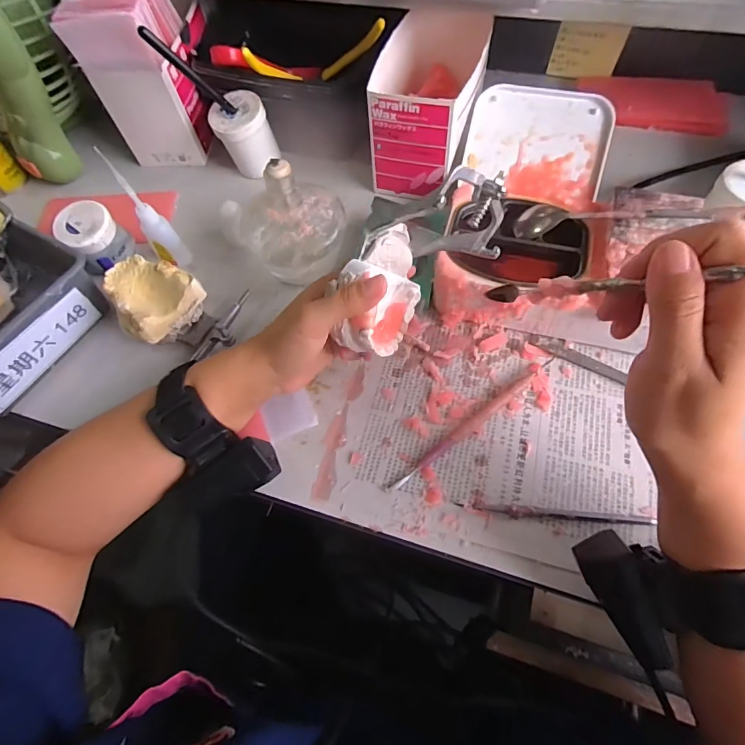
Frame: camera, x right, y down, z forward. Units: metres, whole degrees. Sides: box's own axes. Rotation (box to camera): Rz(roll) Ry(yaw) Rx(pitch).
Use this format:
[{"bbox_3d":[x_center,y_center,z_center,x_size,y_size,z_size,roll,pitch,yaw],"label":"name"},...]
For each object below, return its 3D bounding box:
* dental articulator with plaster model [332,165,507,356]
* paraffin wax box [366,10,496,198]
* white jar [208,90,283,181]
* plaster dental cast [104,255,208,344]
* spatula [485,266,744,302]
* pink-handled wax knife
[{"bbox_3d":[0.026,-0.082,0.283,0.129,0.099,0.062,-35,68,-14],"label":"dental articulator with plaster model"},{"bbox_3d":[0.058,-0.273,0.432,0.094,0.095,0.157,10,65,9],"label":"paraffin wax box"},{"bbox_3d":[-0.136,-0.253,0.455,0.057,0.062,0.053,-2,63,4],"label":"white jar"},{"bbox_3d":[-0.190,-0.064,0.361,0.065,0.033,0.065,32,70,19],"label":"plaster dental cast"},{"bbox_3d":[0.125,-0.045,0.209,0.009,0.188,0.012,-44,113,-17],"label":"spatula"},{"bbox_3d":[0.079,0.037,0.331,0.170,0.010,0.011,-36,66,-12],"label":"pink-handled wax knife"}]

